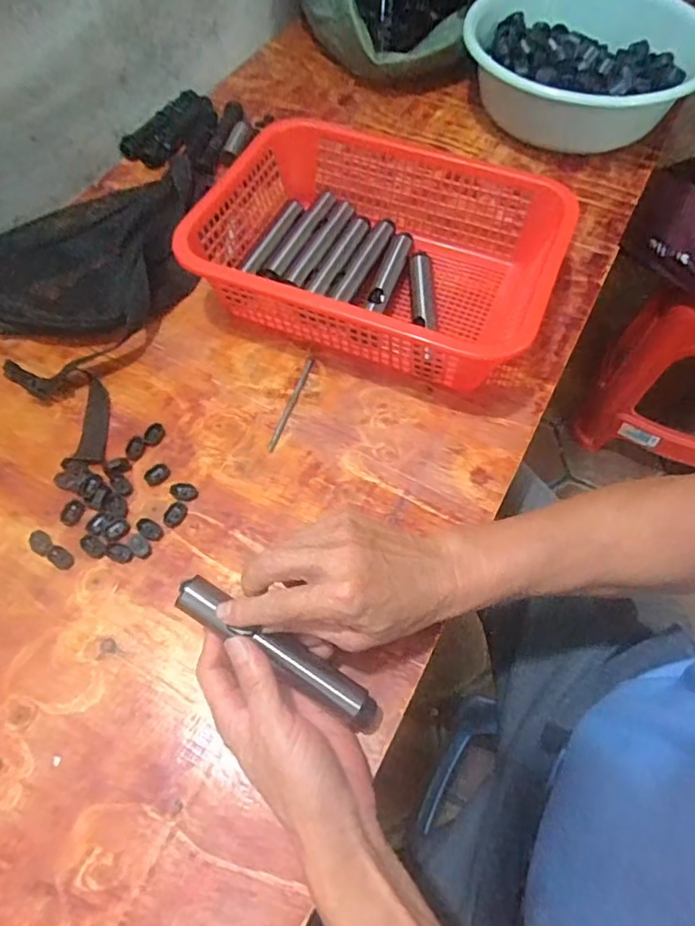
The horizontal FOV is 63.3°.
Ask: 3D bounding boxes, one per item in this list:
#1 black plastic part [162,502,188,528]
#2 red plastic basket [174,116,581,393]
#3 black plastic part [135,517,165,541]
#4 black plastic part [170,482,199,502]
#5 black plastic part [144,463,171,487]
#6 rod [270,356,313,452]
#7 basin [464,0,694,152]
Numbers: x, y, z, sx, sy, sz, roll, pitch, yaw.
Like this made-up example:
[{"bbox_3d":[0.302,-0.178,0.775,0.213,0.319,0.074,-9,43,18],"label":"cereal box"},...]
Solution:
[{"bbox_3d":[-0.146,0.042,0.475,0.016,0.007,0.023,31,65,16],"label":"black plastic part"},{"bbox_3d":[0.027,-0.206,0.569,0.322,0.095,0.243,19,62,10],"label":"red plastic basket"},{"bbox_3d":[-0.165,0.054,0.468,0.023,0.006,0.015,35,66,18],"label":"black plastic part"},{"bbox_3d":[-0.141,0.025,0.487,0.024,0.005,0.016,19,62,10],"label":"black plastic part"},{"bbox_3d":[-0.168,0.010,0.495,0.017,0.006,0.021,29,65,15],"label":"black plastic part"},{"bbox_3d":[-0.052,-0.058,0.530,0.006,0.005,0.109,16,62,9],"label":"rod"},{"bbox_3d":[0.295,-0.504,0.731,0.282,0.117,0.281,0,61,0],"label":"basin"}]

